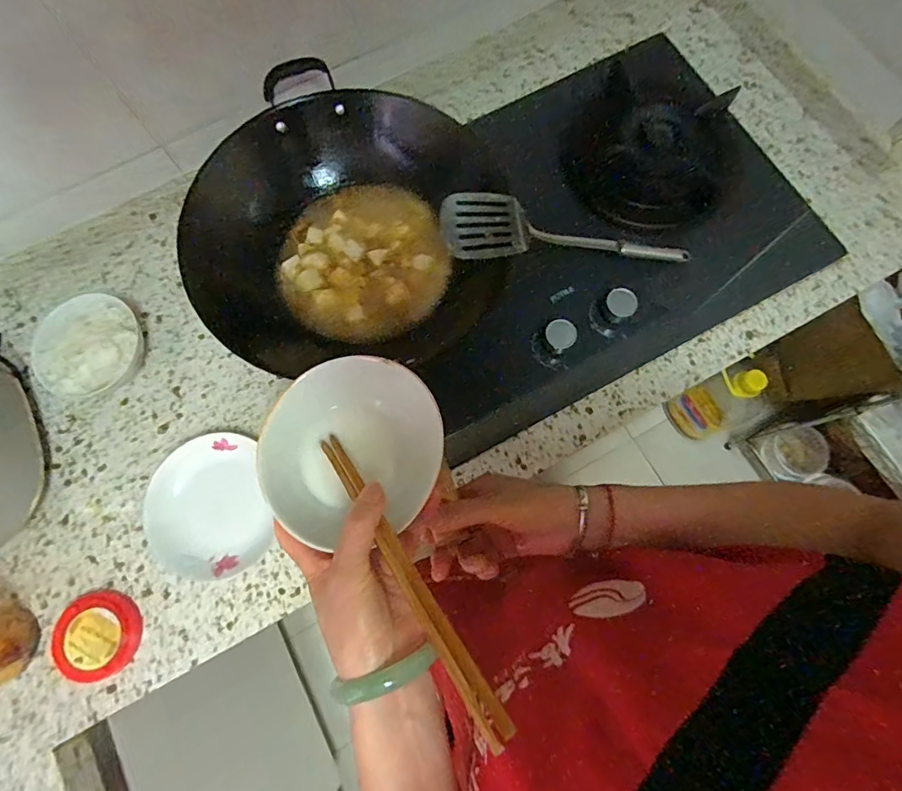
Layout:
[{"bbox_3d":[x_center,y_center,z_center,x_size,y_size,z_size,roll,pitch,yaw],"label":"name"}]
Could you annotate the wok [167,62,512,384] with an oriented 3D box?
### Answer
[{"bbox_3d":[-0.131,-0.209,0.572,0.320,0.101,0.387,-7,76,0],"label":"wok"}]

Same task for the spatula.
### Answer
[{"bbox_3d":[0.152,-0.187,0.573,0.345,0.034,0.070,-1,75,-24],"label":"spatula"}]

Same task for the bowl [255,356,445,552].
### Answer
[{"bbox_3d":[-0.071,0.036,0.351,0.127,0.045,0.125,0,76,1],"label":"bowl"}]

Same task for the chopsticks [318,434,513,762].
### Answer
[{"bbox_3d":[-0.034,0.099,0.299,0.015,0.014,0.227,-37,50,-7],"label":"chopsticks"}]

